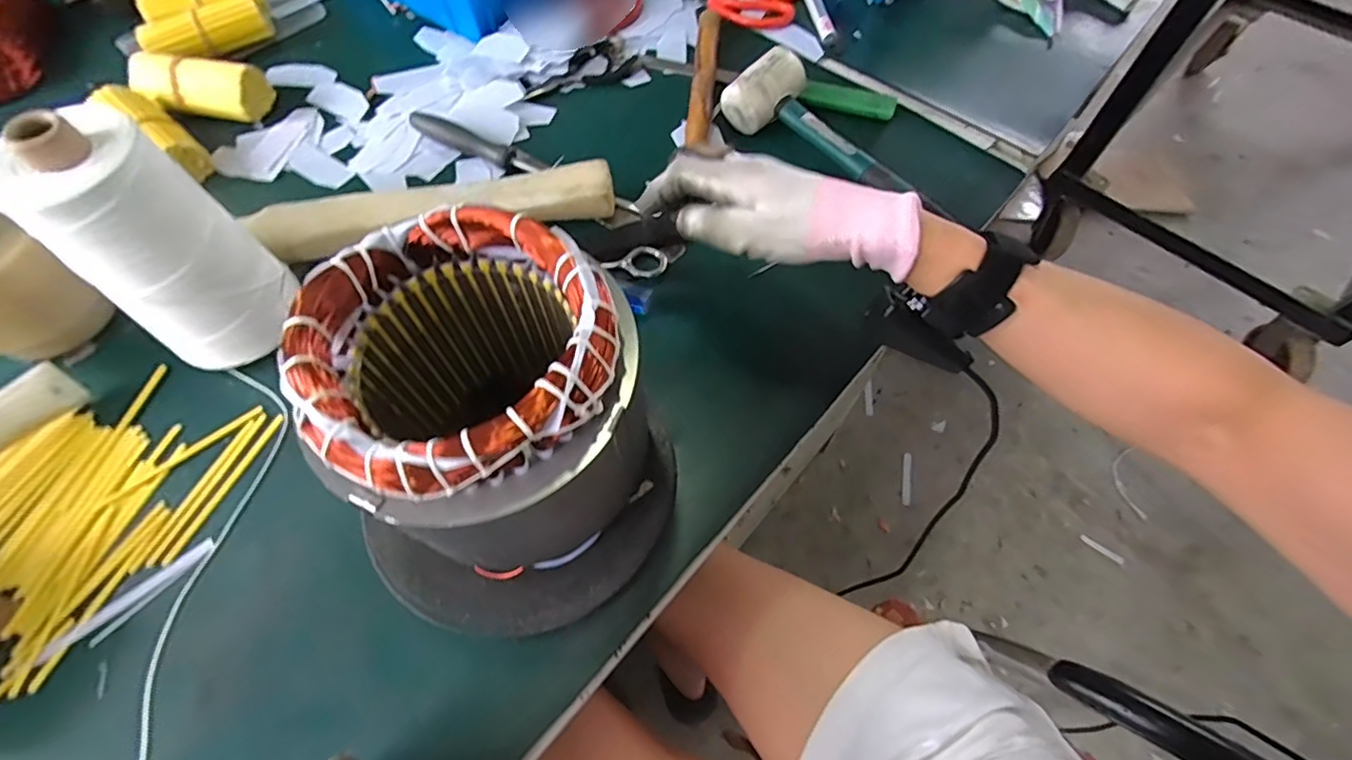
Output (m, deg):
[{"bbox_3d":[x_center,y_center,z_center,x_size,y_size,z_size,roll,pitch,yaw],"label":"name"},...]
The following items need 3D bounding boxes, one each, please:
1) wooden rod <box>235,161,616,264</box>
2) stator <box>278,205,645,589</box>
[{"bbox_3d":[-0.188,-0.135,0.469,0.274,0.042,0.047,-10,62,-6],"label":"wooden rod"},{"bbox_3d":[-0.088,0.020,0.309,0.133,0.165,0.132,0,61,0],"label":"stator"}]

